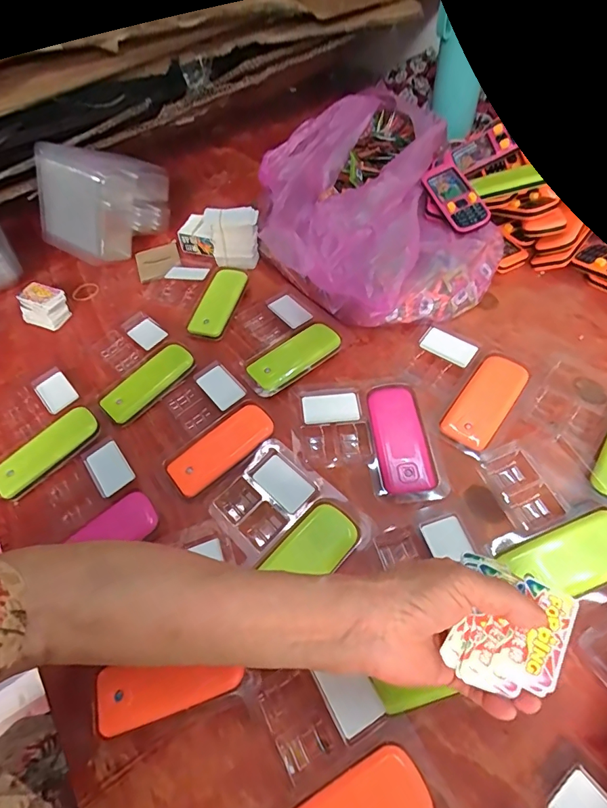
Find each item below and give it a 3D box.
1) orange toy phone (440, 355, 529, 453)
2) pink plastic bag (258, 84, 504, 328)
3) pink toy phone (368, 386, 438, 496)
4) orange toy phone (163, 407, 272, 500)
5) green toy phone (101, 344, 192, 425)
[{"bbox_3d":[0.174,-0.005,0.407,0.043,0.015,0.103,32,63,25],"label":"orange toy phone"},{"bbox_3d":[0.076,-0.247,0.530,0.251,0.114,0.329,-14,54,-4],"label":"pink plastic bag"},{"bbox_3d":[0.088,0.030,0.391,0.045,0.010,0.106,-8,54,0],"label":"pink toy phone"},{"bbox_3d":[-0.077,0.040,0.401,0.103,0.010,0.043,-35,58,-18],"label":"orange toy phone"},{"bbox_3d":[-0.167,-0.026,0.457,0.103,0.016,0.043,-39,60,-21],"label":"green toy phone"}]

